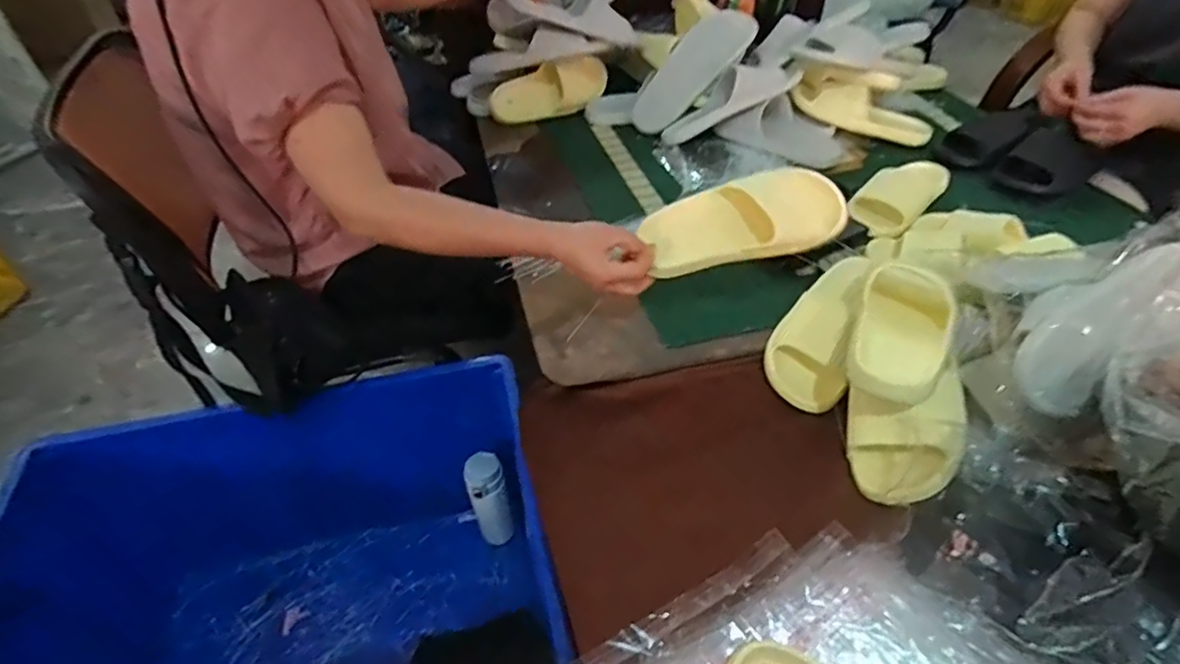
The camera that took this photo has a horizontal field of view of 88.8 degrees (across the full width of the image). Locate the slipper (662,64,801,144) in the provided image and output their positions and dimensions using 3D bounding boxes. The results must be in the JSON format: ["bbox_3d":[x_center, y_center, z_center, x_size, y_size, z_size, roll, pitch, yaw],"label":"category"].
[{"bbox_3d":[0.263,-0.444,1.140,0.283,0.070,0.083,-28,49,3],"label":"slipper"}]

